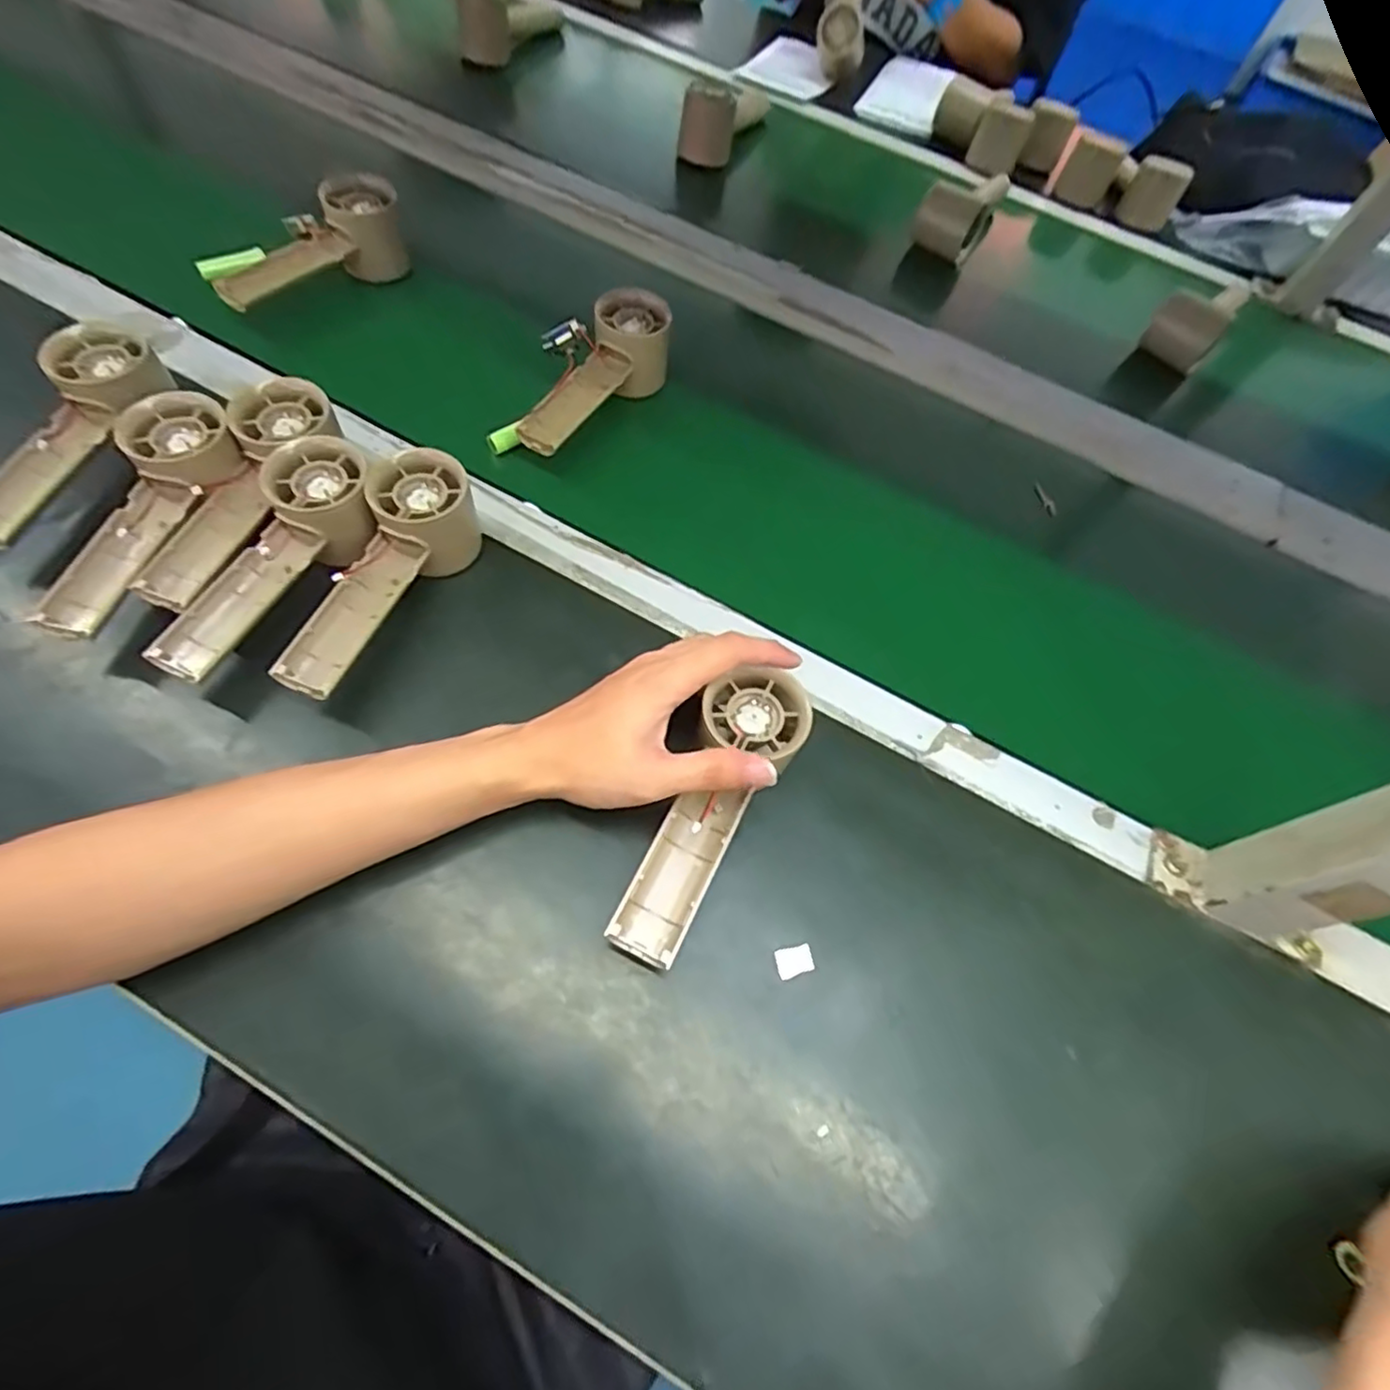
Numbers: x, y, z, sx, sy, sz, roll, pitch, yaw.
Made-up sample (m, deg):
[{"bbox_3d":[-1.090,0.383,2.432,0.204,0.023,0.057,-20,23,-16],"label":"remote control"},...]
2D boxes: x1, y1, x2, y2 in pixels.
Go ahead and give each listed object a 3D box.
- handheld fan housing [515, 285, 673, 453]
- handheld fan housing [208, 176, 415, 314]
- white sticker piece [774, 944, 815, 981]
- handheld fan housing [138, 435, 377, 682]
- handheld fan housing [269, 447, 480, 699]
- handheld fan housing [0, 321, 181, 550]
[{"bbox_3d":[-0.068,-0.229,0.497,0.055,0.063,0.156,25,63,12],"label":"handheld fan housing"},{"bbox_3d":[-0.298,-0.348,0.533,0.151,0.075,0.057,-27,64,0],"label":"handheld fan housing"},{"bbox_3d":[0.051,0.136,0.339,0.019,0.004,0.014,-12,71,-10],"label":"white sticker piece"},{"bbox_3d":[-0.244,-0.079,0.382,0.063,0.044,0.158,32,79,15],"label":"handheld fan housing"},{"bbox_3d":[-0.177,-0.065,0.385,0.053,0.061,0.153,16,62,7],"label":"handheld fan housing"},{"bbox_3d":[-0.378,-0.158,0.394,0.061,0.039,0.154,16,62,7],"label":"handheld fan housing"}]

